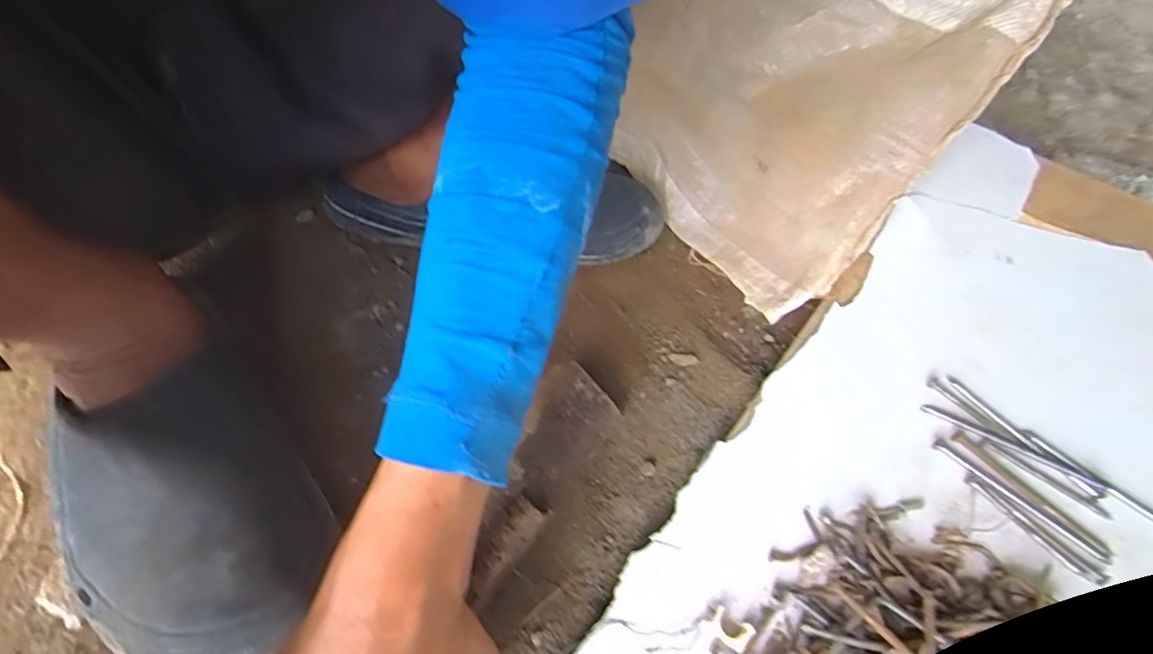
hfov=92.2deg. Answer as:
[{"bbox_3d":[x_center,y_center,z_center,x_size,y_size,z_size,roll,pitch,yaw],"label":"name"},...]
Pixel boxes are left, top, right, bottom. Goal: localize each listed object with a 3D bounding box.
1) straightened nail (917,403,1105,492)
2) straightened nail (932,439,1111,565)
[{"bbox_3d":[0.277,0.075,0.354,0.108,0.004,0.008,25,57,15],"label":"straightened nail"},{"bbox_3d":[0.268,0.105,0.339,0.103,0.008,0.009,36,61,22],"label":"straightened nail"}]

